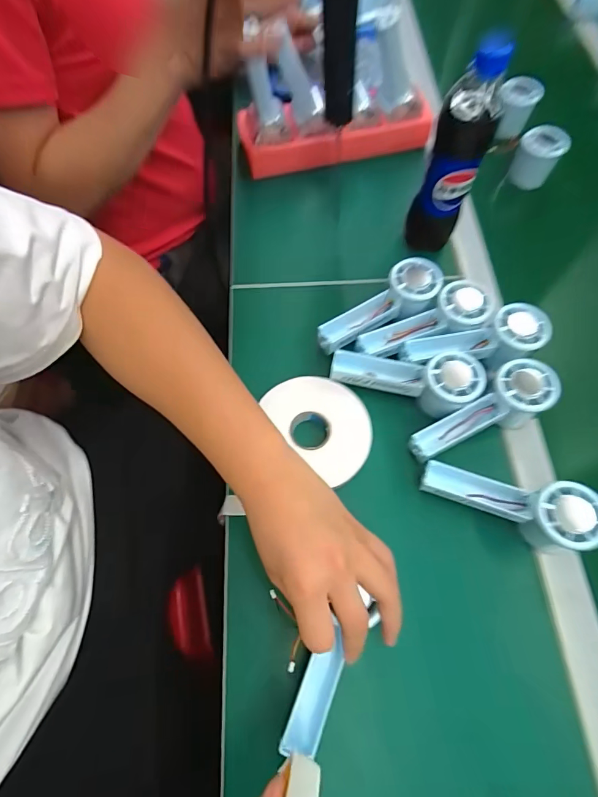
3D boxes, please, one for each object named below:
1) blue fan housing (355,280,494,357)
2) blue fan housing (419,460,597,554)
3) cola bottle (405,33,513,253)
[{"bbox_3d":[0.138,-0.088,0.467,0.155,0.041,0.055,-21,65,10],"label":"blue fan housing"},{"bbox_3d":[0.195,0.094,0.396,0.149,0.063,0.053,24,68,9],"label":"blue fan housing"},{"bbox_3d":[0.174,-0.266,0.468,0.059,0.216,0.067,25,68,10],"label":"cola bottle"}]

